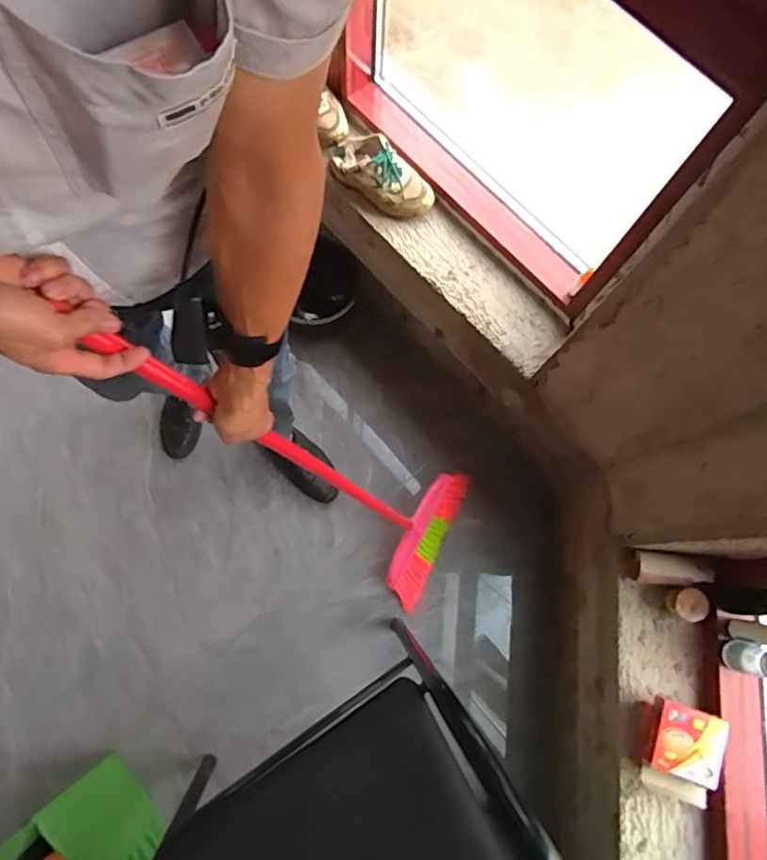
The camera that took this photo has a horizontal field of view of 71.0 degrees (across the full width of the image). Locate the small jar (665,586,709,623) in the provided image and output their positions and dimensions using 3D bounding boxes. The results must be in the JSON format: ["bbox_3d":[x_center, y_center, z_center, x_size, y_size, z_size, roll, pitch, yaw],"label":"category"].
[{"bbox_3d":[0.537,0.310,0.956,0.062,0.058,0.058,15,76,1],"label":"small jar"}]

